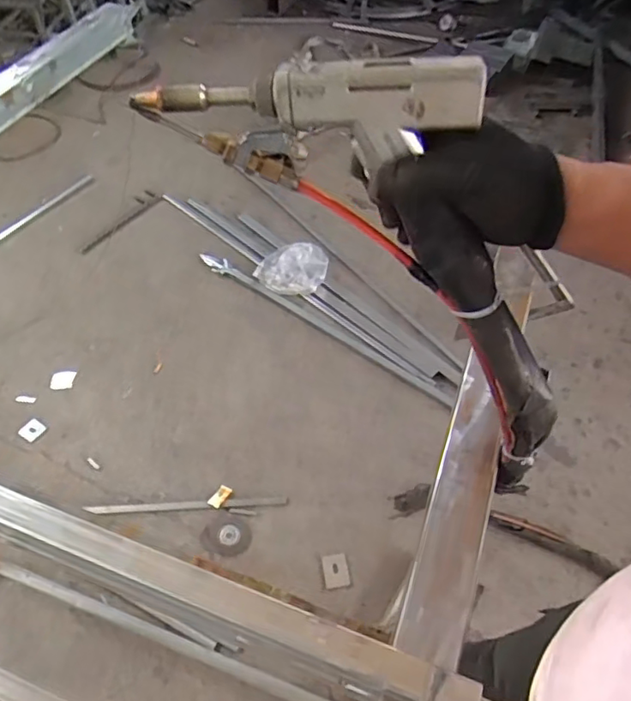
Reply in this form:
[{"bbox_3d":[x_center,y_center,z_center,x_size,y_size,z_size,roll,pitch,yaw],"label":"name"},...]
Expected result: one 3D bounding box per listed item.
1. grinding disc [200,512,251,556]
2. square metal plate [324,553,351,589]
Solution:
[{"bbox_3d":[-0.237,0.492,1.494,0.128,0.008,0.106,12,54,8],"label":"grinding disc"},{"bbox_3d":[0.054,0.568,1.447,0.061,0.010,0.081,-5,53,-5],"label":"square metal plate"}]

